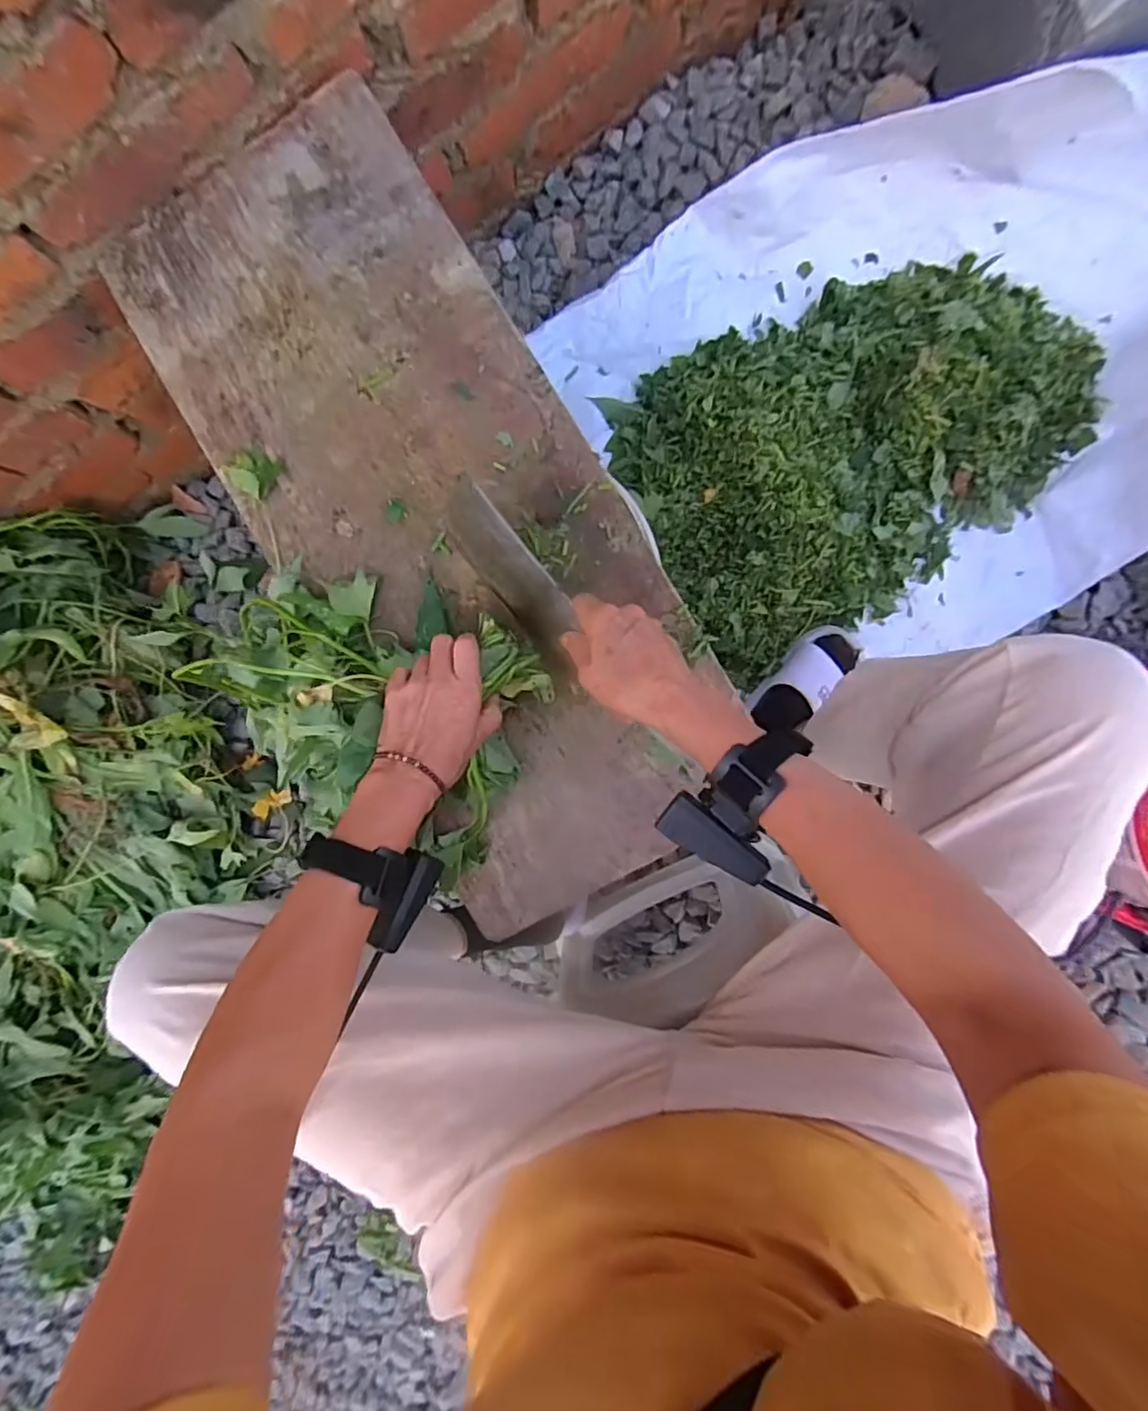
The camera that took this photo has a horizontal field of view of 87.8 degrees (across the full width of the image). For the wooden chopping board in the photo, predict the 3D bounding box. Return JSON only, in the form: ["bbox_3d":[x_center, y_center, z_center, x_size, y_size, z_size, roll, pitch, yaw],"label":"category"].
[{"bbox_3d":[-0.132,-0.175,0.523,0.288,0.017,0.722,-31,87,8],"label":"wooden chopping board"}]

